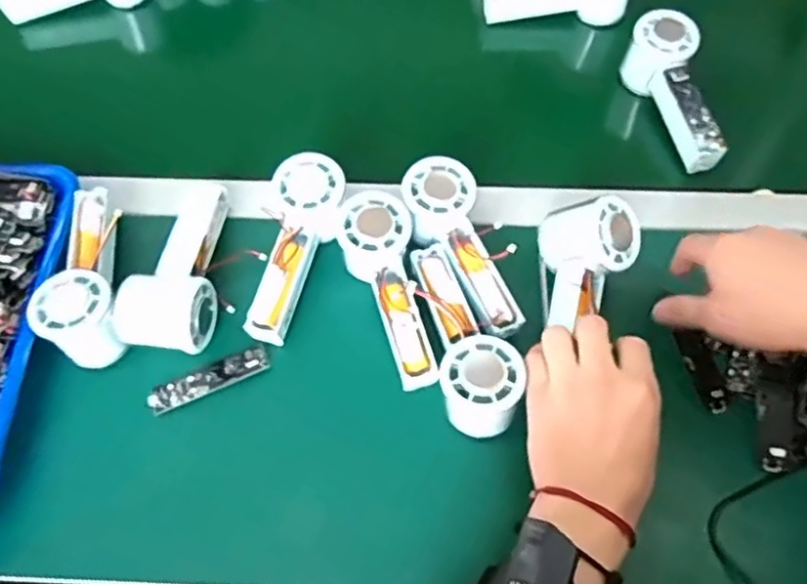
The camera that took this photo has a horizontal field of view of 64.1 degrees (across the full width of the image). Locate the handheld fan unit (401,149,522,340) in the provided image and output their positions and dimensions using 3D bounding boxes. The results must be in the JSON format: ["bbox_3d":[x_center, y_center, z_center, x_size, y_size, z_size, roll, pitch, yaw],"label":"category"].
[{"bbox_3d":[0.048,-0.036,0.514,0.057,0.032,0.154,-24,78,-12],"label":"handheld fan unit"}]

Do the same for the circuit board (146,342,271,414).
[{"bbox_3d":[-0.149,0.066,0.496,0.093,0.007,0.023,-23,64,-12],"label":"circuit board"}]

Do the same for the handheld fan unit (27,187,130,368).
[{"bbox_3d":[-0.250,-0.021,0.512,0.054,0.052,0.152,-7,62,-4],"label":"handheld fan unit"}]

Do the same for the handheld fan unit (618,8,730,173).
[{"bbox_3d":[0.254,-0.183,0.603,0.056,0.057,0.151,-14,78,-7],"label":"handheld fan unit"}]

